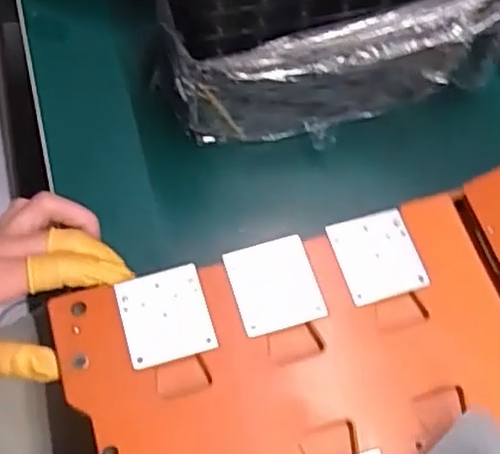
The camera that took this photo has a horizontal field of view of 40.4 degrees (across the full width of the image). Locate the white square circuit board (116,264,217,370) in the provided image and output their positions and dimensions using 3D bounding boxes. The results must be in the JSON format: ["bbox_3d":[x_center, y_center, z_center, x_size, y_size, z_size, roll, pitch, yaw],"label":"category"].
[{"bbox_3d":[-0.044,0.046,0.353,0.044,0.004,0.047,-15,65,-9],"label":"white square circuit board"}]

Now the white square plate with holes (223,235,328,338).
[{"bbox_3d":[0.013,0.031,0.363,0.044,0.004,0.048,-14,65,-9],"label":"white square plate with holes"}]

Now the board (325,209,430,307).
[{"bbox_3d":[0.070,0.016,0.372,0.045,0.004,0.048,-14,65,-9],"label":"board"}]

